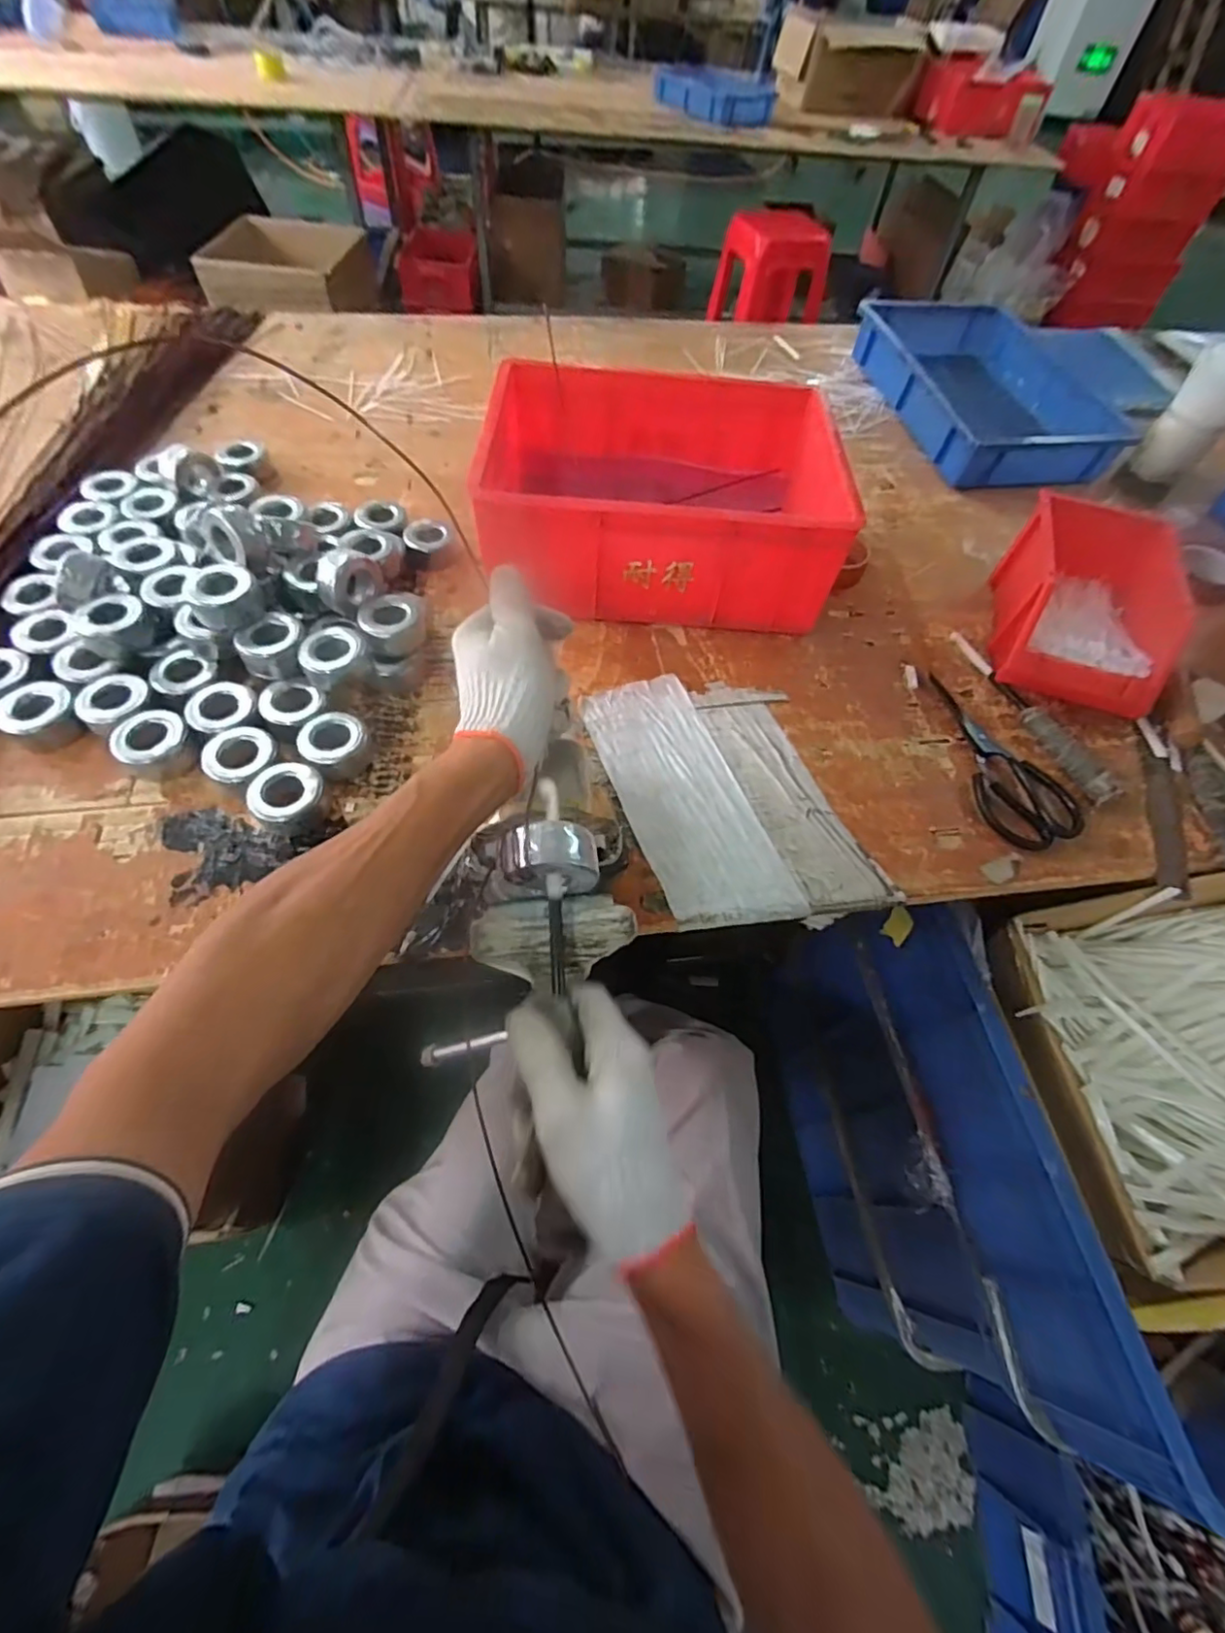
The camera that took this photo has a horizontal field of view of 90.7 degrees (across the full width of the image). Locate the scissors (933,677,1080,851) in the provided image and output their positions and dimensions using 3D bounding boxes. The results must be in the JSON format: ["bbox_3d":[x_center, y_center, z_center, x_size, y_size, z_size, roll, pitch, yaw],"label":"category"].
[{"bbox_3d":[0.397,-0.066,0.637,0.089,0.009,0.220,-9,58,-9],"label":"scissors"}]

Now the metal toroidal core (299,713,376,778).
[{"bbox_3d":[-0.264,-0.067,0.580,0.062,0.037,0.061,-37,66,-24],"label":"metal toroidal core"}]

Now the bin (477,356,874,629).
[{"bbox_3d":[0.056,-0.382,0.733,0.383,0.148,0.296,3,57,-2],"label":"bin"}]

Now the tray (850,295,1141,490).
[{"bbox_3d":[0.616,-0.720,1.022,0.307,0.094,0.486,-5,60,-7],"label":"tray"}]

